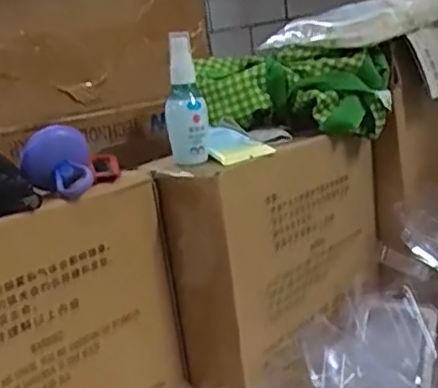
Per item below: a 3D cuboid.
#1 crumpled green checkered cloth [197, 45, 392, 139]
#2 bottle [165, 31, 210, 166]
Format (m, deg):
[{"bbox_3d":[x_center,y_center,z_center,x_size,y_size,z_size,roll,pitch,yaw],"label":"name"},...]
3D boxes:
[{"bbox_3d":[0.077,-0.108,0.723,0.210,0.088,0.062,-3,12,13],"label":"crumpled green checkered cloth"},{"bbox_3d":[-0.031,-0.086,0.615,0.036,0.118,0.031,-7,12,-4],"label":"bottle"}]

